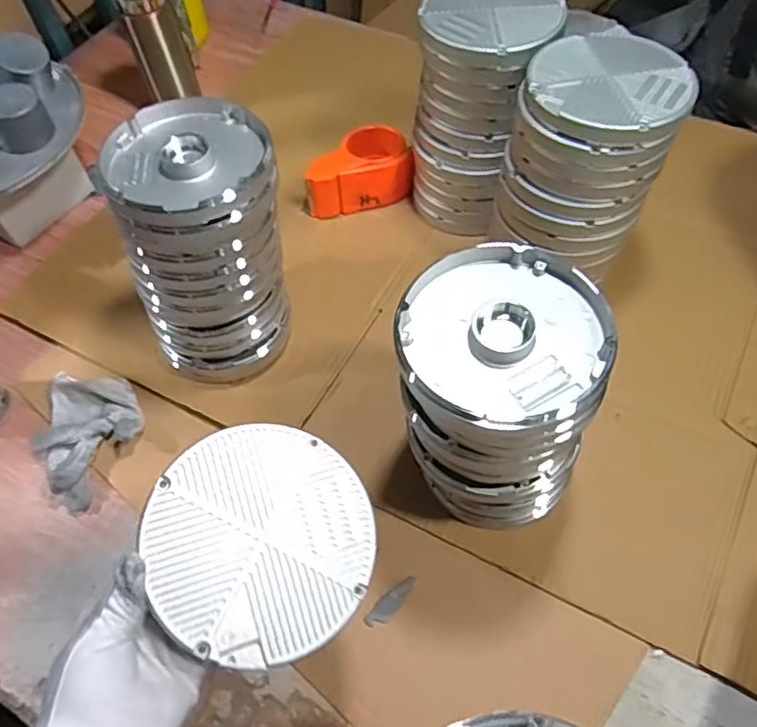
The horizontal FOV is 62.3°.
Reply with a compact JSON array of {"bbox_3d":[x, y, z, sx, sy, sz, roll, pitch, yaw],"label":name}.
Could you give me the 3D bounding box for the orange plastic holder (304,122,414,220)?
[{"bbox_3d":[-0.031,-0.243,0.784,0.130,0.055,0.094,-15,60,-4],"label":"orange plastic holder"}]

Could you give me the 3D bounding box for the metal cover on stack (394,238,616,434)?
[{"bbox_3d":[0.082,-0.024,0.416,0.133,0.019,0.137,6,62,7],"label":"metal cover on stack"}]

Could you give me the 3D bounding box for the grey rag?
[{"bbox_3d":[-0.292,0.078,0.629,0.099,0.031,0.135,5,62,6],"label":"grey rag"}]

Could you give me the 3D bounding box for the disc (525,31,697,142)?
[{"bbox_3d":[0.198,-0.240,0.537,0.133,0.016,0.129,-2,61,3],"label":"disc"}]

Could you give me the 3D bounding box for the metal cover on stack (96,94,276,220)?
[{"bbox_3d":[-0.156,-0.178,0.524,0.139,0.020,0.130,8,59,8],"label":"metal cover on stack"}]

